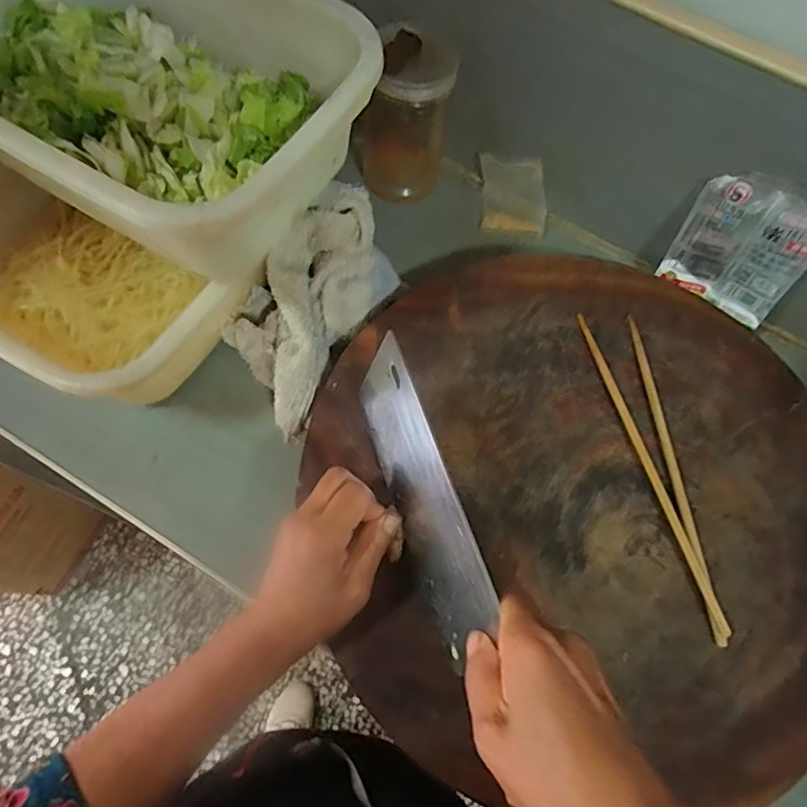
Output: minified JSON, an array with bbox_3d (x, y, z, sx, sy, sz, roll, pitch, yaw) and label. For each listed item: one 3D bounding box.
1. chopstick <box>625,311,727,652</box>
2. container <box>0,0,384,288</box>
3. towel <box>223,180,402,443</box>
[{"bbox_3d":[0.221,0.050,0.449,0.010,0.013,0.274,-3,68,-4],"label":"chopstick"},{"bbox_3d":[-0.180,-0.223,0.403,0.282,0.099,0.228,30,69,7],"label":"container"},{"bbox_3d":[-0.086,-0.087,0.489,0.109,0.063,0.212,22,81,6],"label":"towel"}]

